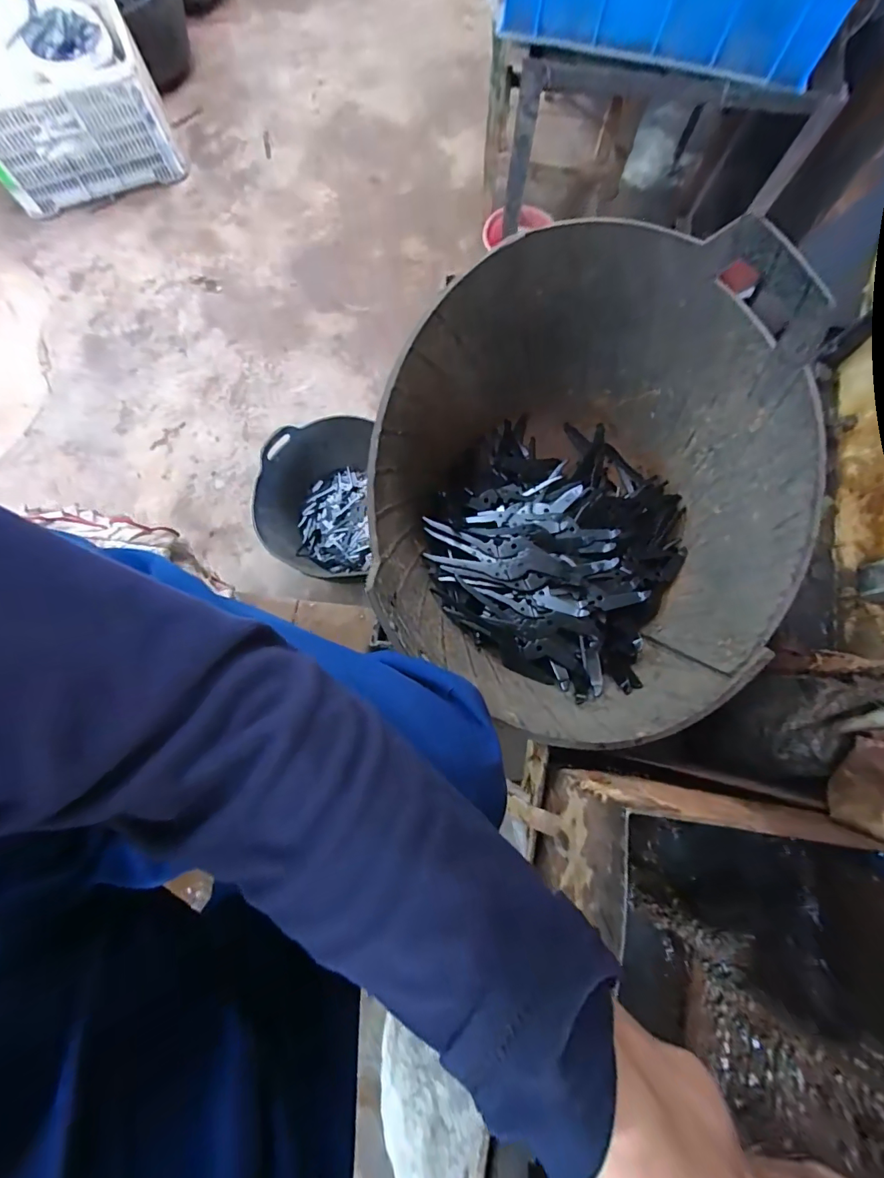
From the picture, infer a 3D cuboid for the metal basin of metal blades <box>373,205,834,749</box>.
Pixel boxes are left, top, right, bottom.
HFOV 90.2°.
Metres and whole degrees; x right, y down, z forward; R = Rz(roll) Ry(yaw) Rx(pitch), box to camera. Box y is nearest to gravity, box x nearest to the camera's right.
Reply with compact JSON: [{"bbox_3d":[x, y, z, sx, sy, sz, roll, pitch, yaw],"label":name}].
[{"bbox_3d":[0.130,-0.090,0.441,0.347,0.203,0.428,24,78,5],"label":"metal basin of metal blades"}]

